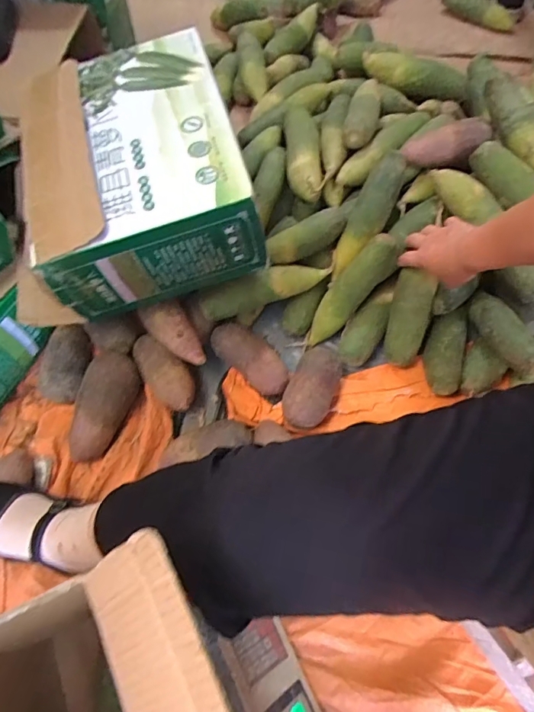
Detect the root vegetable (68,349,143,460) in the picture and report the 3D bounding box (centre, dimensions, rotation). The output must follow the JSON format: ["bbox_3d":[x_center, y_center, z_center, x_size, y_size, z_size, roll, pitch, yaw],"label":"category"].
[{"bbox_3d":[-0.245,0.074,0.653,0.074,0.051,0.169,17,79,7],"label":"root vegetable"}]

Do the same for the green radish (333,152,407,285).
[{"bbox_3d":[0.157,-0.222,0.695,0.057,0.053,0.204,29,98,12],"label":"green radish"}]

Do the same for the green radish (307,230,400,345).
[{"bbox_3d":[0.133,-0.102,0.706,0.051,0.203,0.055,47,28,19],"label":"green radish"}]

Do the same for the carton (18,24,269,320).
[{"bbox_3d":[-0.209,-0.251,0.615,0.321,0.154,0.344,-15,66,-7],"label":"carton"}]

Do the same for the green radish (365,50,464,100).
[{"bbox_3d":[0.277,-0.520,0.823,0.193,0.052,0.062,5,65,2],"label":"green radish"}]

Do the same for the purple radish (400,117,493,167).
[{"bbox_3d":[0.276,-0.320,0.681,0.129,0.043,0.060,-14,65,10],"label":"purple radish"}]

